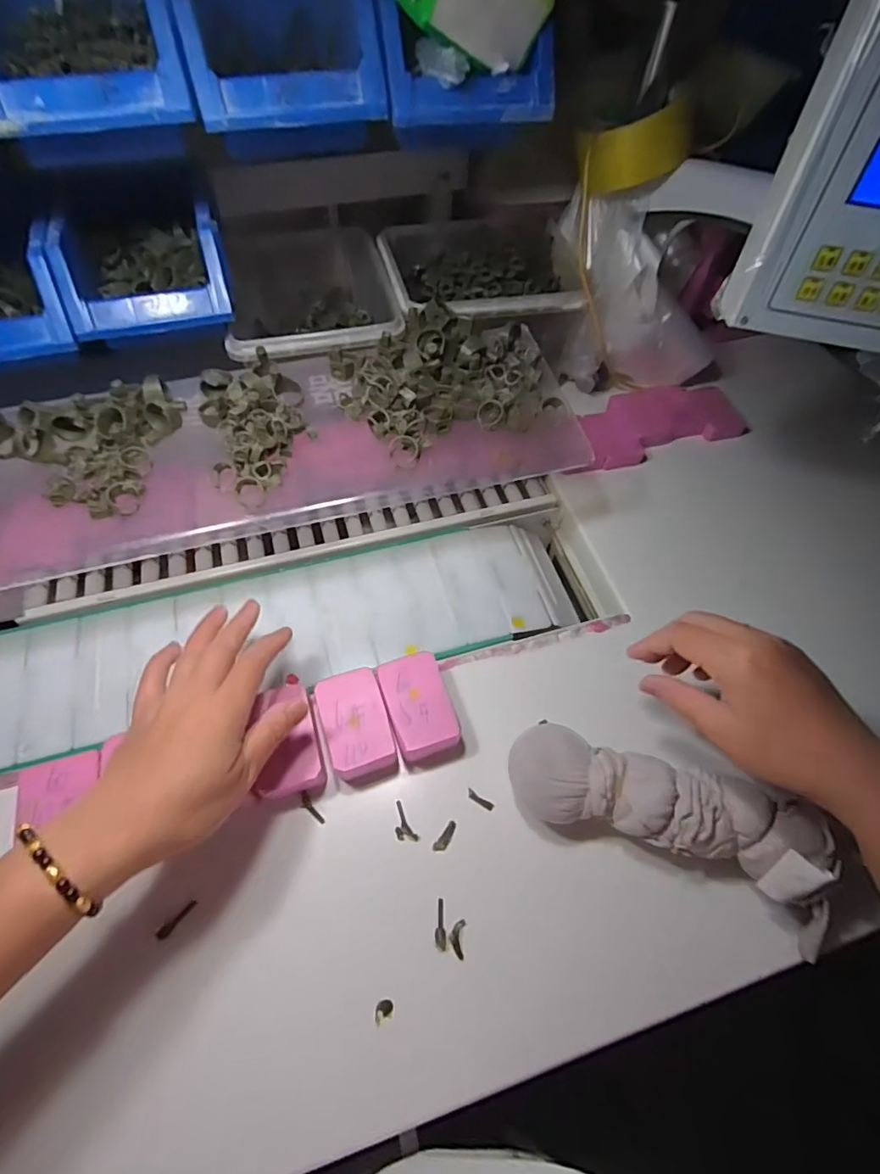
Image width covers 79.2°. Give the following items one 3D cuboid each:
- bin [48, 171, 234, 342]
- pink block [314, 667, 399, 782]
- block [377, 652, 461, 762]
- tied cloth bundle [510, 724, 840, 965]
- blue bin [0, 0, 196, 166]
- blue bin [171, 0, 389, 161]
[{"bbox_3d":[-0.247,-0.269,0.439,0.124,0.072,0.125,-21,61,-14],"label":"bin"},{"bbox_3d":[-0.062,0.103,0.396,0.046,0.027,0.074,-15,60,-11],"label":"pink block"},{"bbox_3d":[-0.016,0.091,0.404,0.045,0.028,0.074,-15,60,-11],"label":"block"},{"bbox_3d":[0.151,0.156,0.357,0.215,0.058,0.078,18,59,9],"label":"tied cloth bundle"},{"bbox_3d":[-0.231,-0.344,0.342,0.119,0.068,0.174,-15,60,-11],"label":"blue bin"},{"bbox_3d":[-0.122,-0.394,0.383,0.125,0.067,0.187,-16,60,-12],"label":"blue bin"}]

